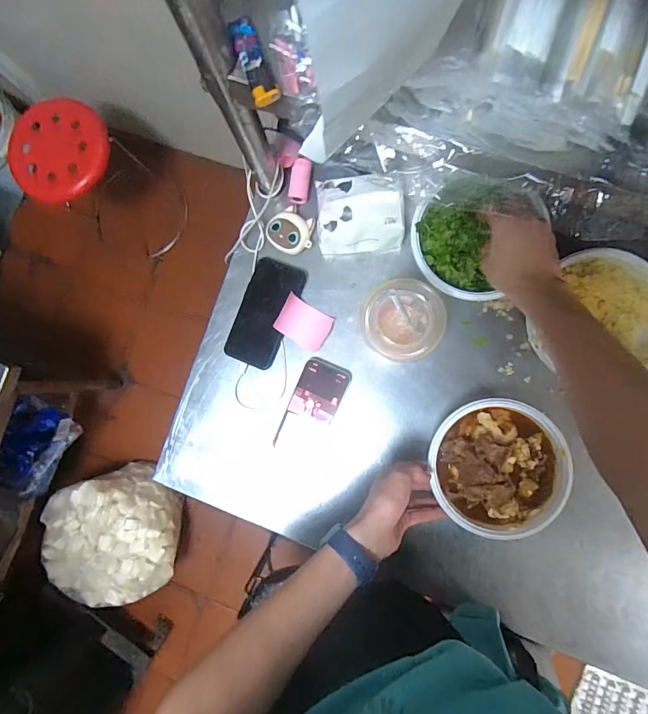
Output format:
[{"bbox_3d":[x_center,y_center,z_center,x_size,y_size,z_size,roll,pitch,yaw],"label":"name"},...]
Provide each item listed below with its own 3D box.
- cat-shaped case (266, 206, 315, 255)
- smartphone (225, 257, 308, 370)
[{"bbox_3d":[-0.048,-0.184,0.593,0.065,0.022,0.063,43,92,7],"label":"cat-shaped case"},{"bbox_3d":[-0.090,-0.066,0.607,0.083,0.017,0.158,20,90,7],"label":"smartphone"}]

